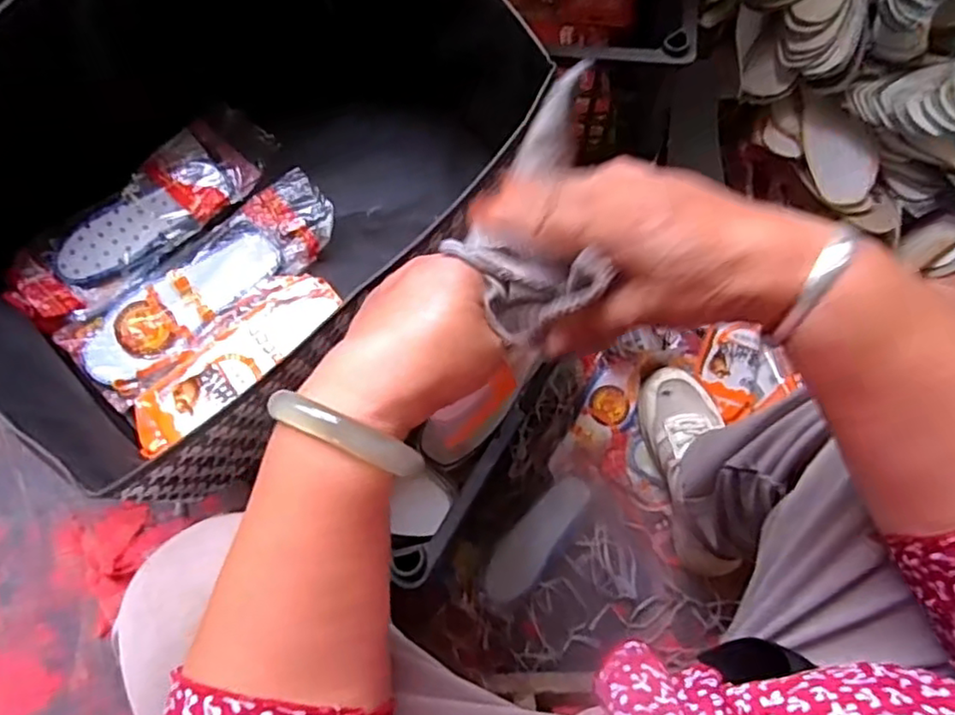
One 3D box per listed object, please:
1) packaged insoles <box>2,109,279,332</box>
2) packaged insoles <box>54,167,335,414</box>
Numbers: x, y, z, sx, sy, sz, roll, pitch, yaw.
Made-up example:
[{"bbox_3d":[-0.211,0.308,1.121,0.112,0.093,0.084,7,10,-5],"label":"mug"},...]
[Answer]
[{"bbox_3d":[-0.300,-0.129,0.591,0.084,0.026,0.257,43,74,13],"label":"packaged insoles"},{"bbox_3d":[-0.240,-0.067,0.578,0.250,0.024,0.083,-39,76,-14],"label":"packaged insoles"}]

